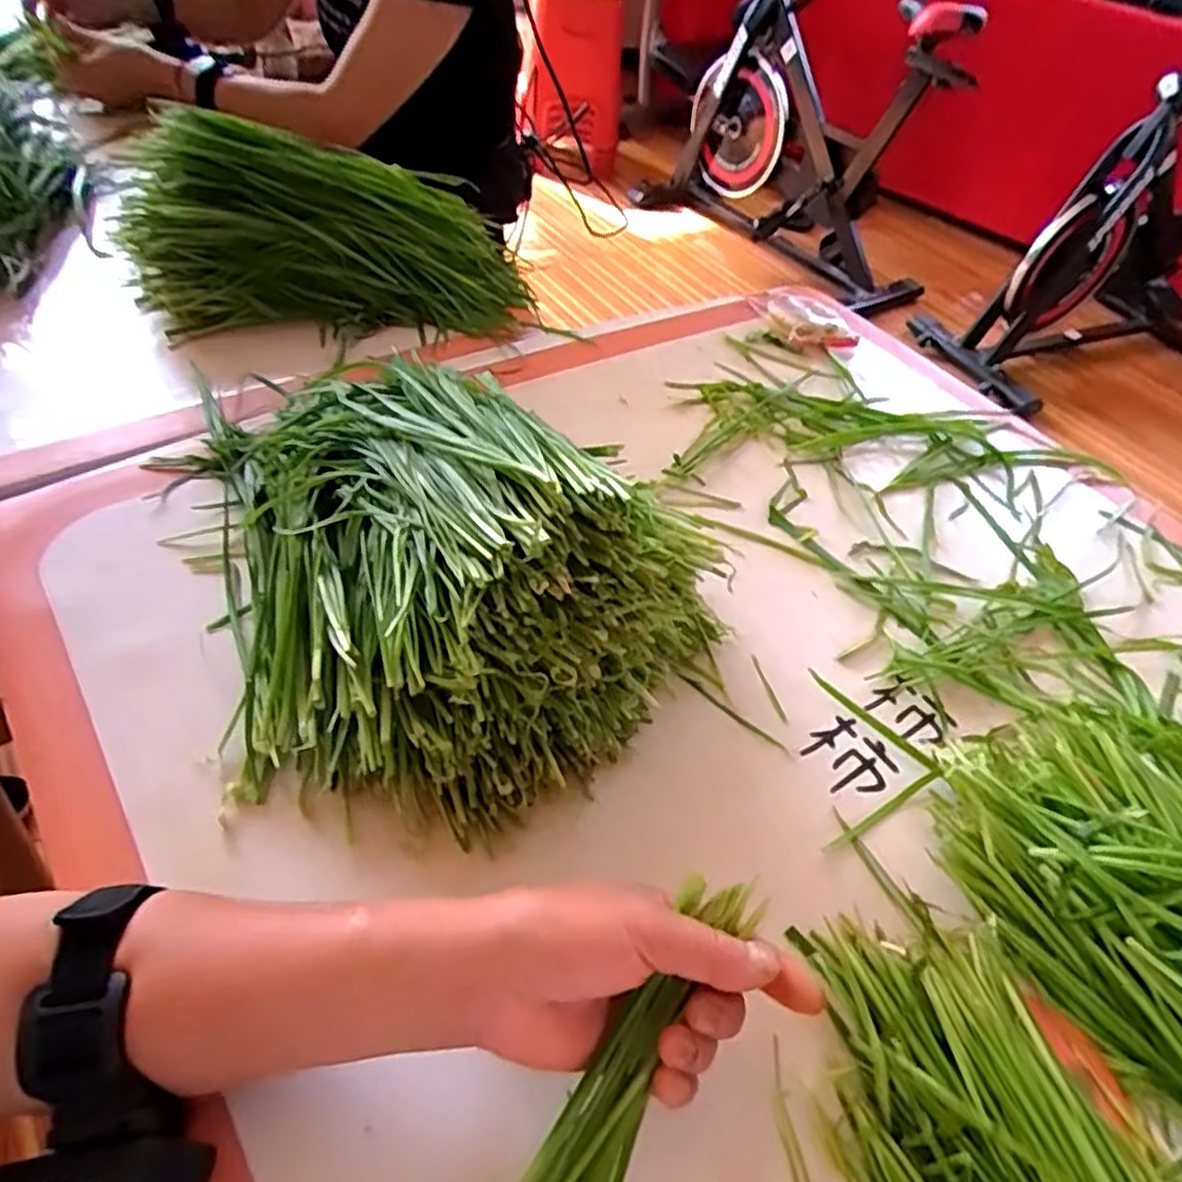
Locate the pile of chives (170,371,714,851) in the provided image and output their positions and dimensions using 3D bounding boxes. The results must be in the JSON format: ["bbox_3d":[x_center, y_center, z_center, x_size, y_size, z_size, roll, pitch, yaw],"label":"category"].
[{"bbox_3d":[-0.095,-0.040,0.429,0.246,0.141,0.311,-22,54,-24],"label":"pile of chives"}]

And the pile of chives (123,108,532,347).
[{"bbox_3d":[-0.225,-0.319,0.670,0.326,0.128,0.168,-5,49,-14],"label":"pile of chives"}]

